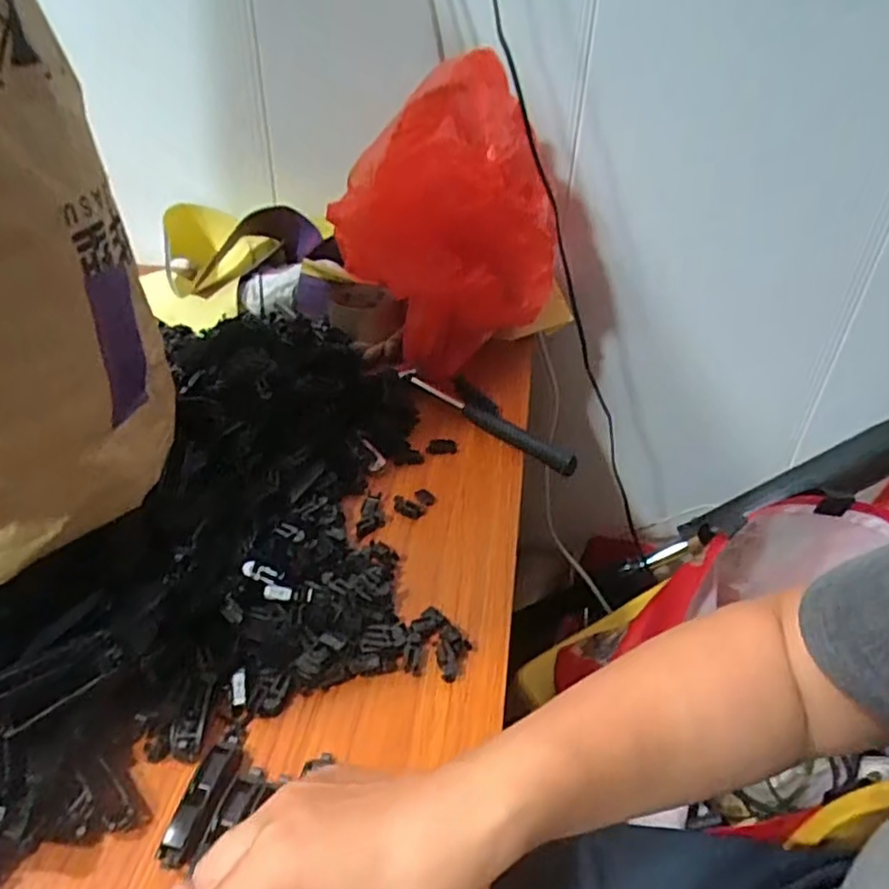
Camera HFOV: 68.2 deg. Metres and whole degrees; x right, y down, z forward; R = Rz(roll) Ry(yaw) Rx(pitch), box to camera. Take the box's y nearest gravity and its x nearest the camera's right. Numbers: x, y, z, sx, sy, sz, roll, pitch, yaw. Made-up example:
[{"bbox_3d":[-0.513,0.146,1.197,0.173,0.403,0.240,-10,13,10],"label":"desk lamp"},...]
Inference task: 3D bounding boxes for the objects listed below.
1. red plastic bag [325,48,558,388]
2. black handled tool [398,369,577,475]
[{"bbox_3d":[0.004,-0.221,0.720,0.244,0.331,0.157,-6,37,-12],"label":"red plastic bag"},{"bbox_3d":[0.037,-0.028,0.667,0.216,0.024,0.019,28,43,31],"label":"black handled tool"}]

